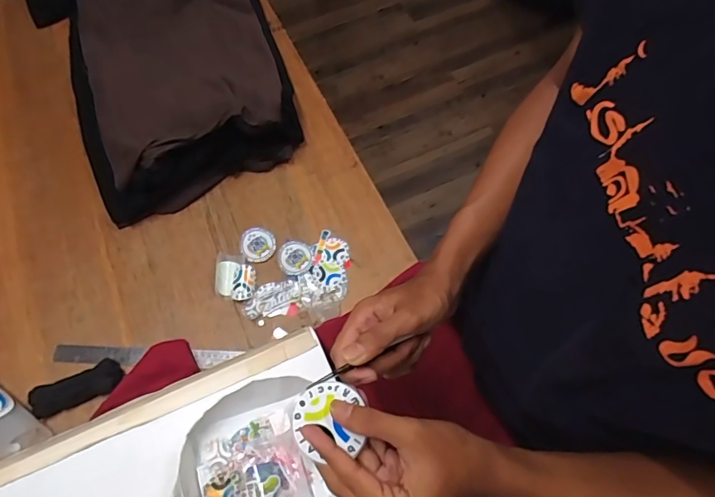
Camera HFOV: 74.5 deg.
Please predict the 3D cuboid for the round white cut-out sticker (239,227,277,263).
[{"bbox_3d":[-0.171,-0.007,0.803,0.060,0.005,0.064,-1,68,2],"label":"round white cut-out sticker"}]

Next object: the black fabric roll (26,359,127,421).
[{"bbox_3d":[-0.425,0.210,0.711,0.129,0.031,0.046,-20,69,-6],"label":"black fabric roll"}]

